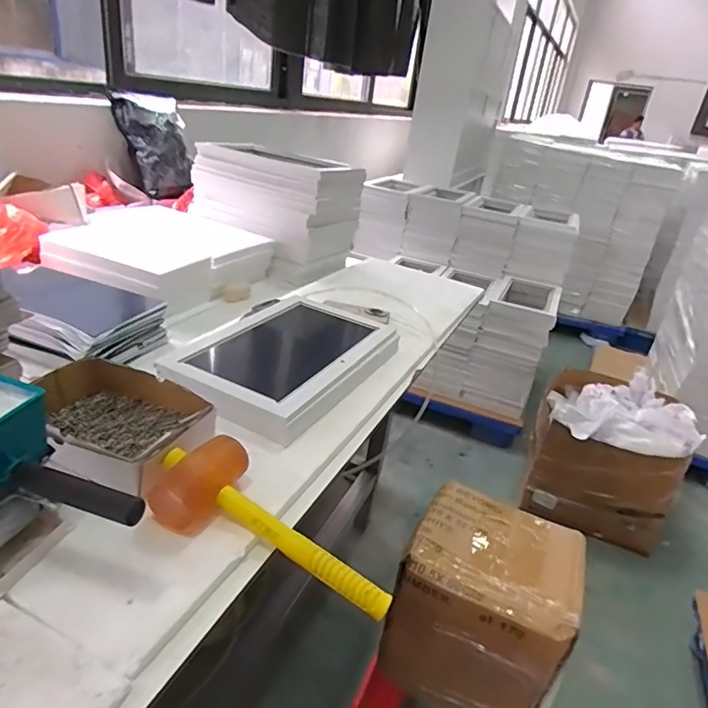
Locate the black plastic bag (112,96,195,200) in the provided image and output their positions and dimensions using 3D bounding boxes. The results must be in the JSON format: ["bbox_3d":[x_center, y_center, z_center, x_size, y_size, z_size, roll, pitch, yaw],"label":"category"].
[{"bbox_3d":[-0.594,-0.615,1.586,0.222,0.245,0.155,-3,28,-20],"label":"black plastic bag"}]

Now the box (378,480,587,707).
[{"bbox_3d":[0.238,0.465,0.973,0.278,0.291,0.266,19,29,22],"label":"box"}]

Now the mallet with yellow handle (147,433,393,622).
[{"bbox_3d":[-0.095,0.207,0.609,0.302,0.057,0.122,34,32,8],"label":"mallet with yellow handle"}]

